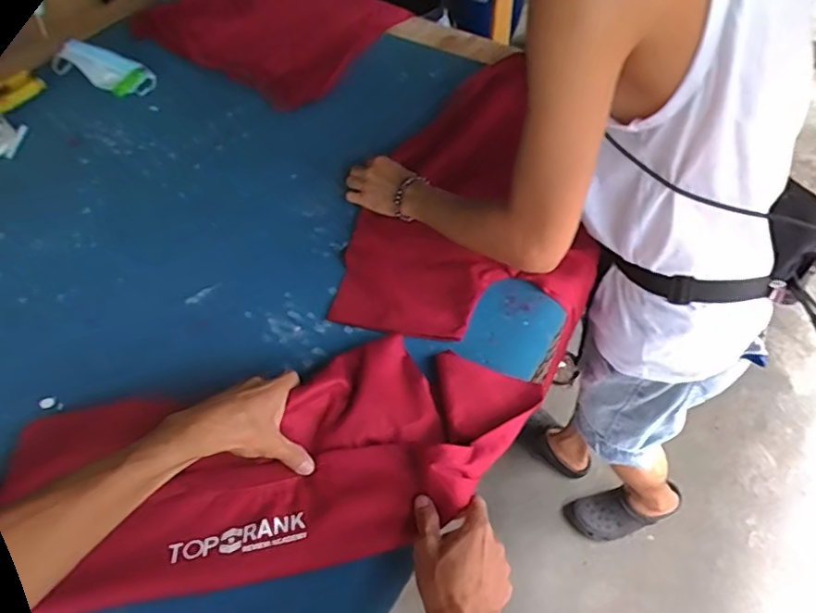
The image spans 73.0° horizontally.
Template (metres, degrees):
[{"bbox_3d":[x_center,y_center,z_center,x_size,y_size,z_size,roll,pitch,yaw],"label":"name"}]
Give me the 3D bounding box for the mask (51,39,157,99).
[{"bbox_3d":[-0.543,-0.429,0.994,0.189,0.068,0.061,17,56,0],"label":"mask"}]

